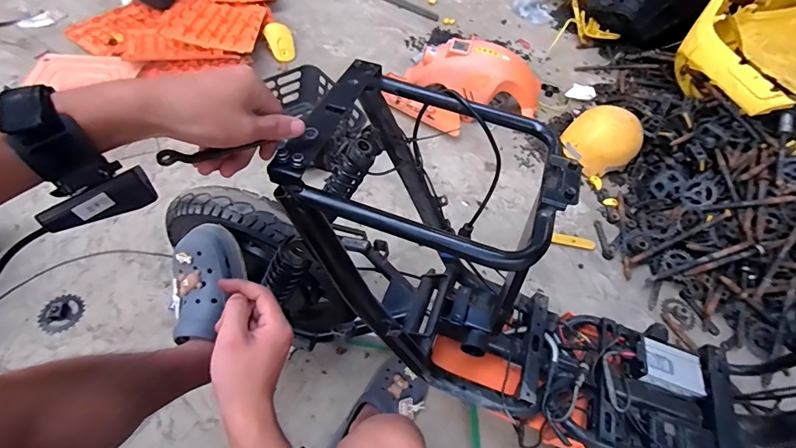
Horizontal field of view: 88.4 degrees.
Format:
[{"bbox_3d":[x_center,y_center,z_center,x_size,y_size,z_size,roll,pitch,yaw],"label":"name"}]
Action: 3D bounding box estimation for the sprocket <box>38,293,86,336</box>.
[{"bbox_3d":[-0.742,0.198,0.902,0.083,0.010,0.089,10,57,-1],"label":"sprocket"}]

